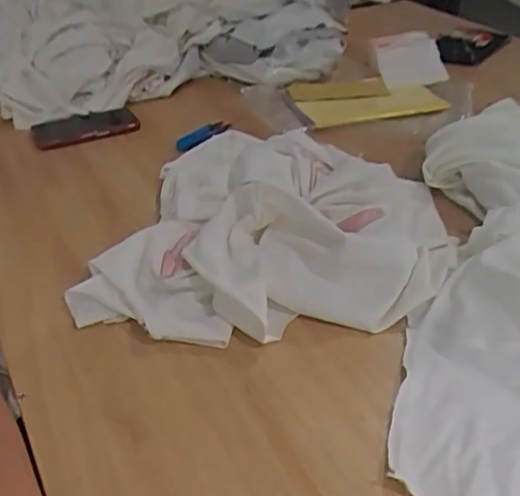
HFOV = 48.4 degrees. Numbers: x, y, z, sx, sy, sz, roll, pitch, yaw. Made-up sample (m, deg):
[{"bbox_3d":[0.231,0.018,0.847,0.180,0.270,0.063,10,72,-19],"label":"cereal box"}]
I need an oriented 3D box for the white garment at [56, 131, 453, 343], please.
[{"bbox_3d":[0.023,-0.040,0.681,0.385,0.086,0.377,9,38,13],"label":"white garment"}]

